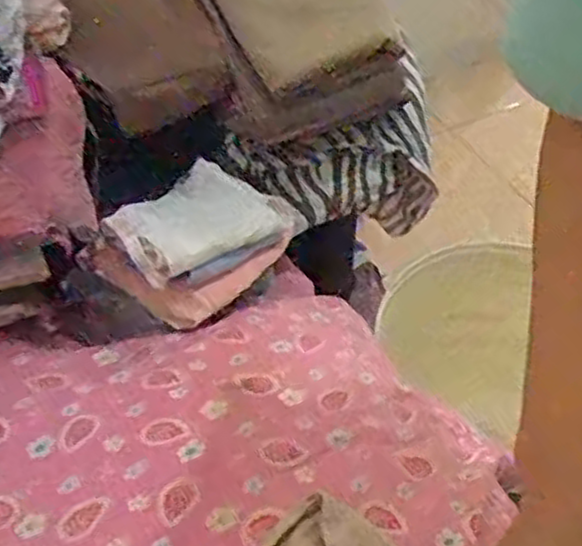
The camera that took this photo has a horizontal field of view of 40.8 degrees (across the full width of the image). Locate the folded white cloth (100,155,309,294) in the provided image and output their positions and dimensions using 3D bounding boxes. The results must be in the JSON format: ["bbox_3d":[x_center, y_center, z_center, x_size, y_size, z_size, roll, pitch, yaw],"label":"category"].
[{"bbox_3d":[-0.072,-0.049,0.659,0.085,0.024,0.157,40,47,25],"label":"folded white cloth"}]

